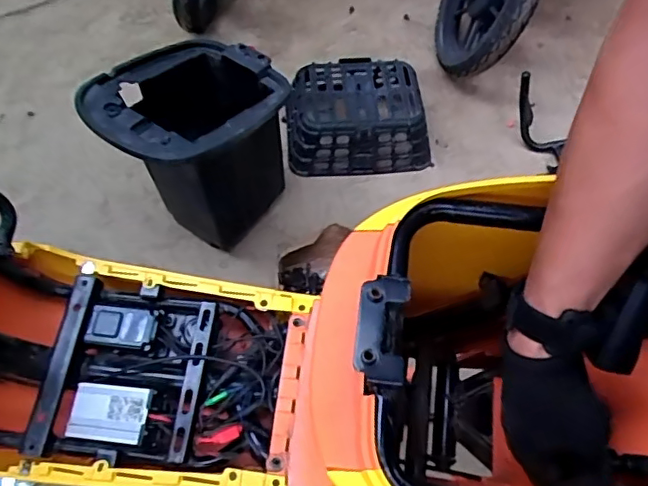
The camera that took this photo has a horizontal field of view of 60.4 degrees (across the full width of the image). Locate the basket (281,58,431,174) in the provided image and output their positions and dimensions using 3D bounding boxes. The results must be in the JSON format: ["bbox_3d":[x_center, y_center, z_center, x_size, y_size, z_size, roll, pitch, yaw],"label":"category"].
[{"bbox_3d":[0.066,-0.276,1.231,0.299,0.125,0.231,-5,57,-4],"label":"basket"}]

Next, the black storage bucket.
[{"bbox_3d":[-0.214,-0.155,0.986,0.255,0.325,0.298,39,64,20],"label":"black storage bucket"}]

